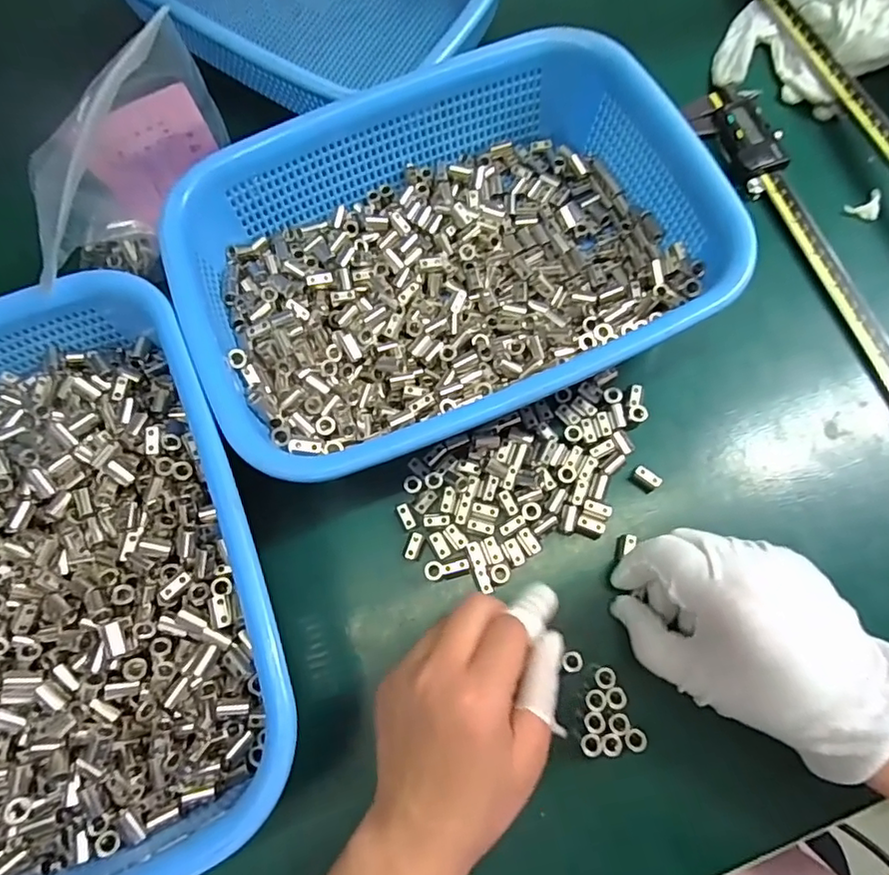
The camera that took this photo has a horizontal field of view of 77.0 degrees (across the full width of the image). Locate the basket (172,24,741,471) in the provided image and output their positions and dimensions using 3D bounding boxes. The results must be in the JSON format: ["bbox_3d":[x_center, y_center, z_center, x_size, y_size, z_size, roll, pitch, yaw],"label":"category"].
[{"bbox_3d":[-0.002,-0.109,0.323,0.279,0.066,0.204,-23,73,-5],"label":"basket"}]

